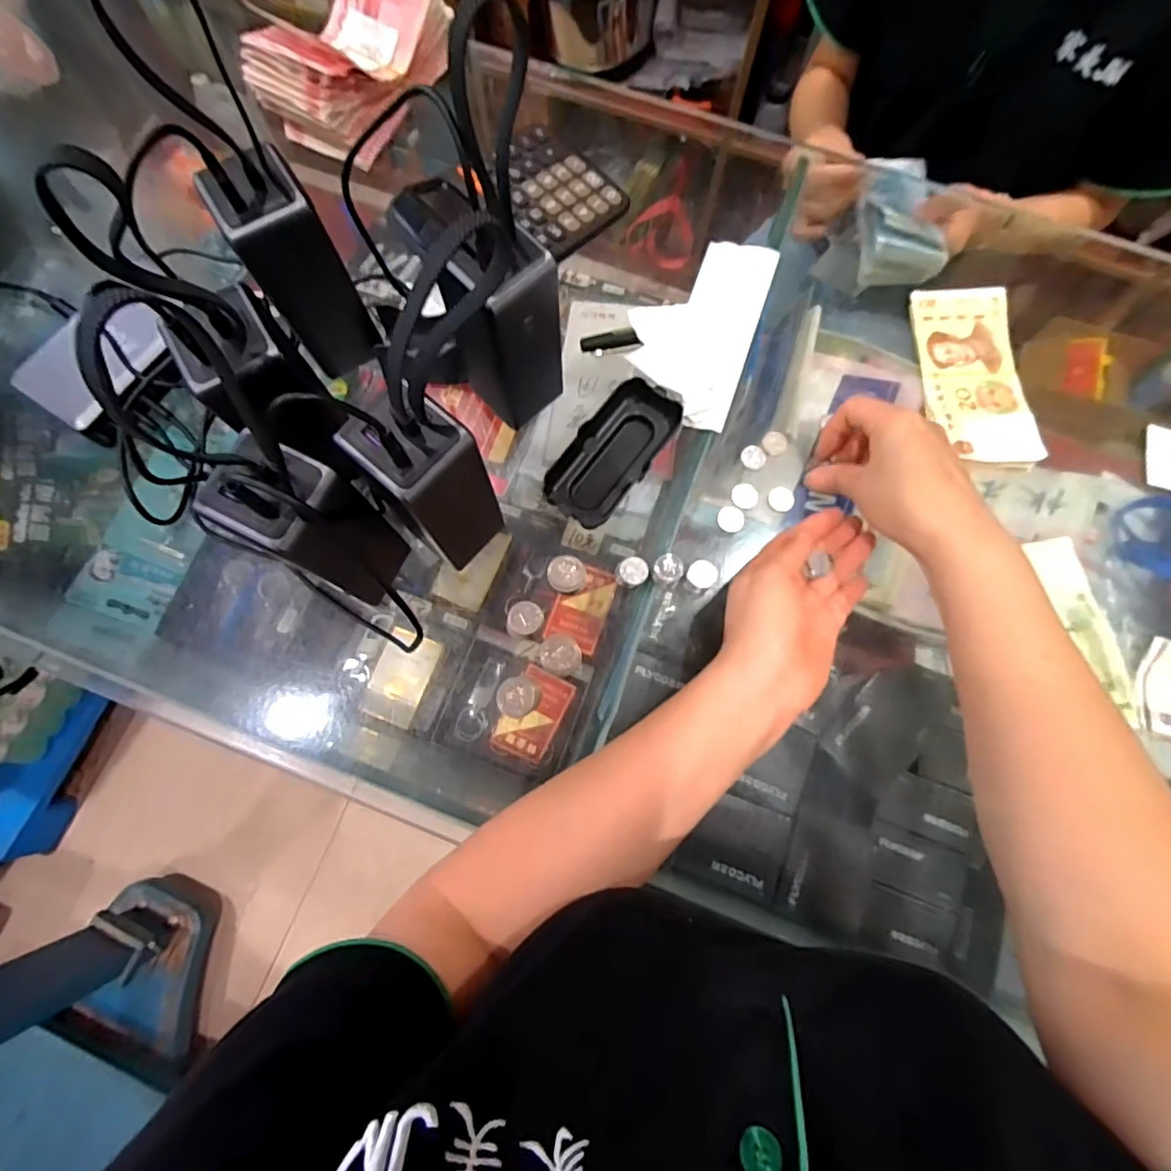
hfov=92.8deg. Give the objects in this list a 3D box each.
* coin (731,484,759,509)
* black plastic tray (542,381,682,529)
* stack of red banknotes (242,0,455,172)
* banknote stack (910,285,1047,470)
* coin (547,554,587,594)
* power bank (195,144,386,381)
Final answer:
[{"bbox_3d":[0.114,-0.064,0.399,0.018,0.004,0.018,20,86,17],"label":"coin"},{"bbox_3d":[0.018,-0.093,0.390,0.053,0.019,0.108,34,78,6],"label":"black plastic tray"},{"bbox_3d":[-0.184,-0.416,0.437,0.091,0.063,0.167,31,78,6],"label":"stack of red banknotes"},{"bbox_3d":[0.290,-0.158,0.418,0.069,0.014,0.147,-1,77,-2],"label":"banknote stack"},{"bbox_3d":[-0.012,-0.008,0.369,0.025,0.005,0.026,4,70,-12],"label":"coin"},{"bbox_3d":[-0.169,-0.186,0.341,0.048,0.115,0.045,-30,79,-8],"label":"power bank"}]

